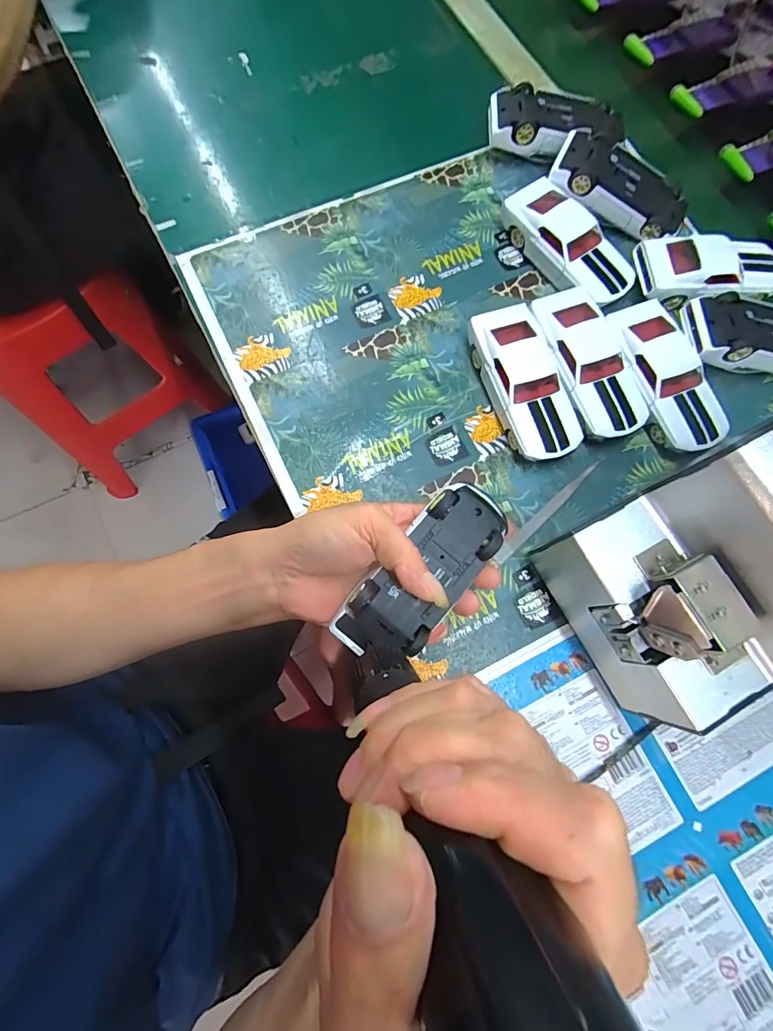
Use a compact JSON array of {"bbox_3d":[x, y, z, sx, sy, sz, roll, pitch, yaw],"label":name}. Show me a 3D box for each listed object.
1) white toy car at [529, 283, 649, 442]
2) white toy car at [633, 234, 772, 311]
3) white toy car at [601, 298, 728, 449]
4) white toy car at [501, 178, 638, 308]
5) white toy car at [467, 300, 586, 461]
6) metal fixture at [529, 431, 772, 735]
[{"bbox_3d":[0.162,-0.121,0.353,0.056,0.032,0.125,-17,77,-7],"label":"white toy car"},{"bbox_3d":[0.278,-0.209,0.372,0.126,0.030,0.053,0,75,-3],"label":"white toy car"},{"bbox_3d":[0.222,-0.110,0.348,0.054,0.030,0.123,-18,77,-7],"label":"white toy car"},{"bbox_3d":[0.157,-0.236,0.379,0.056,0.032,0.128,-37,79,-10],"label":"white toy car"},{"bbox_3d":[0.110,-0.104,0.349,0.051,0.033,0.126,-18,77,-7],"label":"white toy car"},{"bbox_3d":[0.169,0.052,0.252,0.093,0.144,0.148,-26,78,-8],"label":"metal fixture"}]

